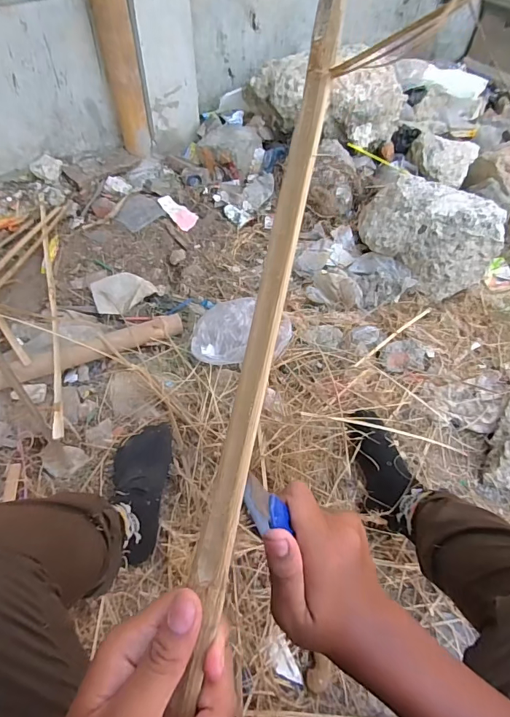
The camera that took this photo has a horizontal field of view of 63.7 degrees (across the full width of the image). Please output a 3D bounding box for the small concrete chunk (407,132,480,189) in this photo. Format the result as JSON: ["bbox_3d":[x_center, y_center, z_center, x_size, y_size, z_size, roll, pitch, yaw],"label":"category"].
[{"bbox_3d":[0.551,-0.598,1.228,0.188,0.079,0.134,24,58,15],"label":"small concrete chunk"}]

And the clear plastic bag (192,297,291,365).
[{"bbox_3d":[-0.034,-0.063,0.901,0.216,0.055,0.175,-15,57,-12],"label":"clear plastic bag"}]

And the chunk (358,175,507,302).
[{"bbox_3d":[0.439,-0.333,1.079,0.200,0.213,0.373,-35,64,-23],"label":"chunk"}]

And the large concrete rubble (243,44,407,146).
[{"bbox_3d":[0.199,-0.784,1.244,0.484,0.193,0.199,10,55,6],"label":"large concrete rubble"}]

